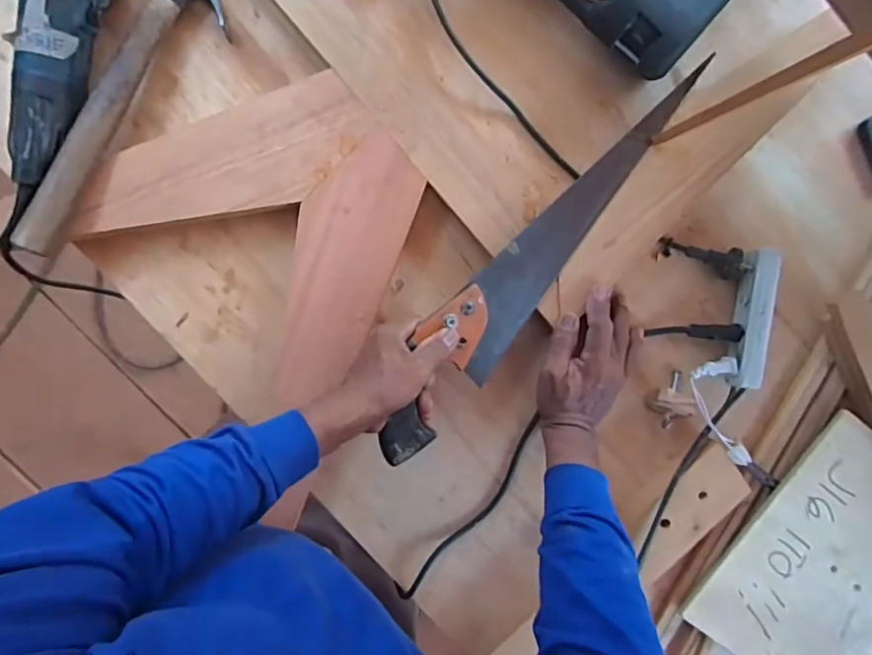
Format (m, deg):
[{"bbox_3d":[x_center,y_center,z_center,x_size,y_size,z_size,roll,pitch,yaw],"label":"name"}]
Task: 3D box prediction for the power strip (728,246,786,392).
[{"bbox_3d":[0.328,-0.008,0.581,0.025,0.045,0.141,8,95,-3],"label":"power strip"}]

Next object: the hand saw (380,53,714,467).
[{"bbox_3d":[0.094,-0.066,0.553,0.081,0.026,0.473,39,91,-5],"label":"hand saw"}]

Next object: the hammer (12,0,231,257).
[{"bbox_3d":[-0.324,-0.225,0.549,0.117,0.064,0.318,28,93,-5],"label":"hammer"}]

